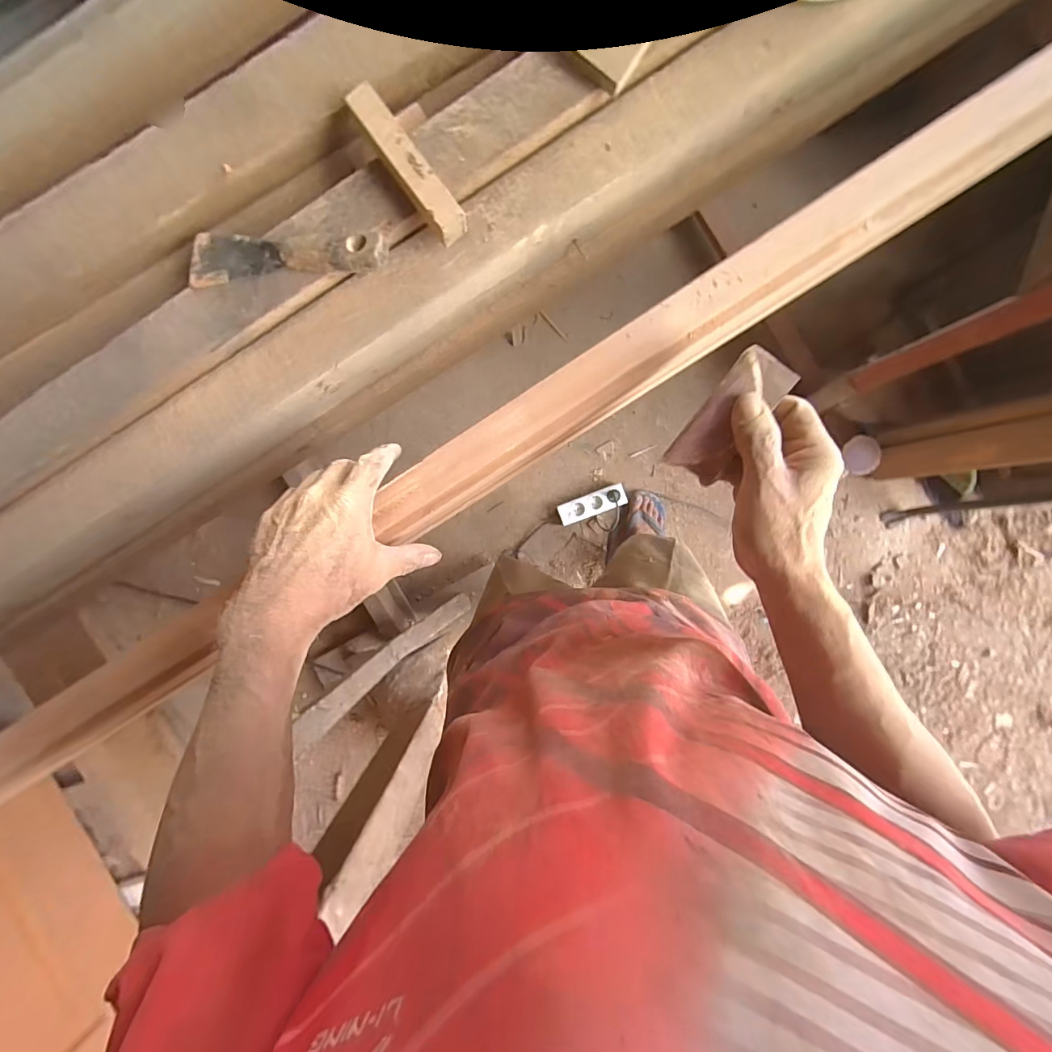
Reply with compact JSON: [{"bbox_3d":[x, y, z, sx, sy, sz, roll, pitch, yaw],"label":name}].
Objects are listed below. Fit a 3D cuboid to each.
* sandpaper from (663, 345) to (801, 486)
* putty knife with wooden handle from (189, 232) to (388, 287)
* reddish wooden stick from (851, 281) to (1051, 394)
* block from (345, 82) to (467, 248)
[{"bbox_3d":[0.147,-0.077,0.339,0.046,0.017,0.094,30,109,1],"label":"sandpaper"},{"bbox_3d":[-0.187,-0.206,0.365,0.162,0.028,0.043,7,93,2],"label":"putty knife with wooden handle"},{"bbox_3d":[0.709,-0.305,0.770,0.037,0.461,0.054,-24,91,4],"label":"reddish wooden stick"},{"bbox_3d":[-0.089,-0.269,0.356,0.025,0.032,0.118,-37,91,4],"label":"block"}]

